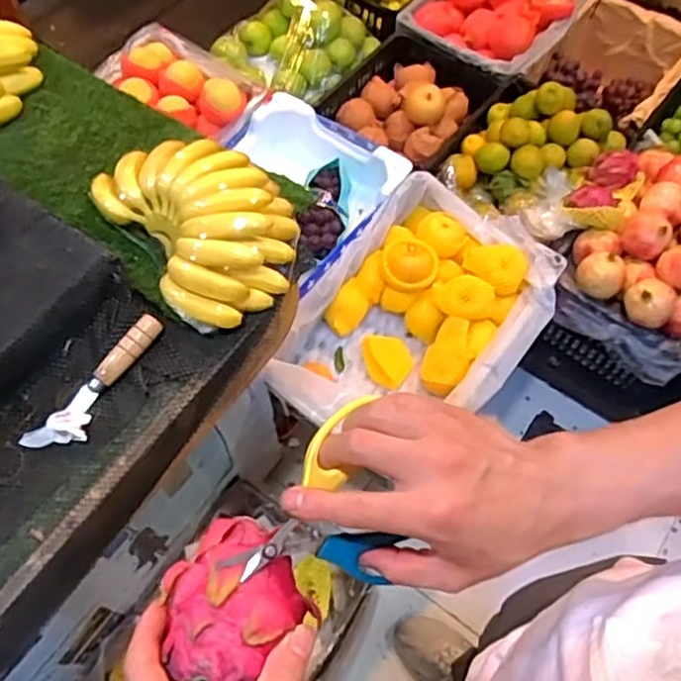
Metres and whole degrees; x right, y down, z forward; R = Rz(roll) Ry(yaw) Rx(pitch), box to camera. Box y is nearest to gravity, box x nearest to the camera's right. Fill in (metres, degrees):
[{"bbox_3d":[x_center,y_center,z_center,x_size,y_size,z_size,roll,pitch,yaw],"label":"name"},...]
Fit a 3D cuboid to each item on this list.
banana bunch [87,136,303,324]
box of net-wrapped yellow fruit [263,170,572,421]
[{"bbox_3d":[-0.156,-0.148,0.746,0.180,0.064,0.263,-33,67,-17],"label":"banana bunch"},{"bbox_3d":[0.135,-0.019,1.214,0.374,0.160,0.525,35,67,17],"label":"box of net-wrapped yellow fruit"}]

